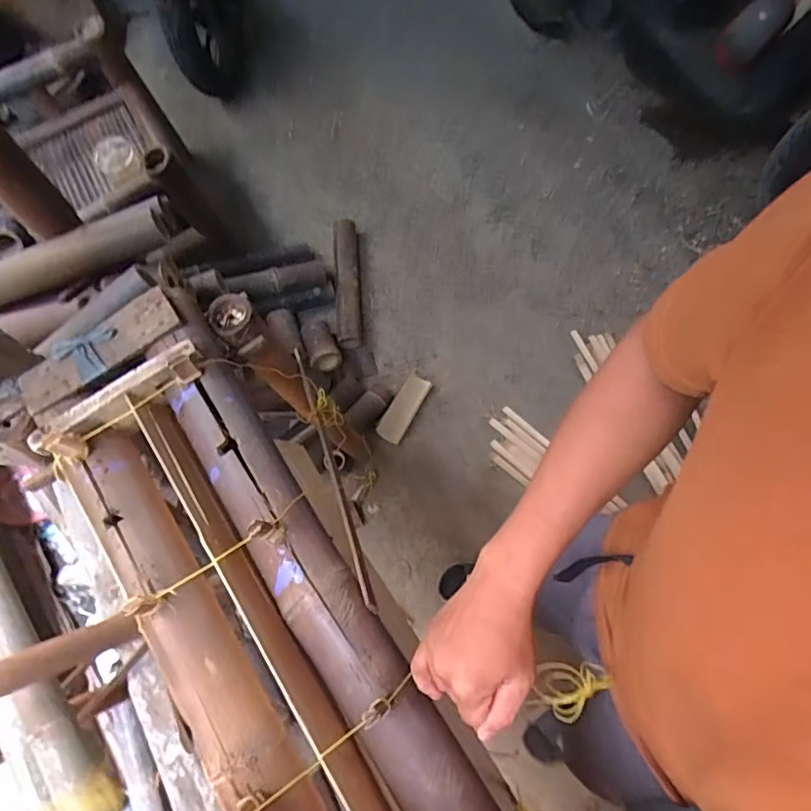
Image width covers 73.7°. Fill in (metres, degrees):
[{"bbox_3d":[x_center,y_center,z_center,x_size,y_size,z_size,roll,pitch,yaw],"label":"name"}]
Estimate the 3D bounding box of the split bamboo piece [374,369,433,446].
[{"bbox_3d":[-0.001,0.000,1.533,0.079,0.051,0.226,26,72,12],"label":"split bamboo piece"}]

